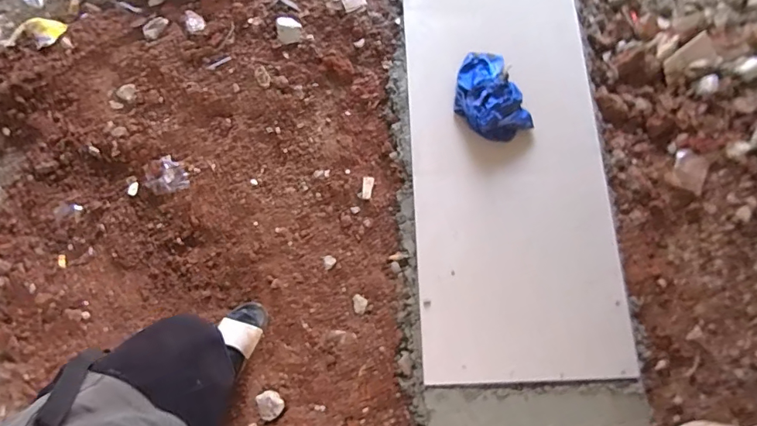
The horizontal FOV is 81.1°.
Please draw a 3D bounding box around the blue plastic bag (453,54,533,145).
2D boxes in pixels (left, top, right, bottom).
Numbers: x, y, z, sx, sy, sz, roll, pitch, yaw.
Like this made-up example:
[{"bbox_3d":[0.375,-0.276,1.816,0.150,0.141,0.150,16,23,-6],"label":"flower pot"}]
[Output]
[{"bbox_3d":[0.337,-0.372,1.369,0.206,0.075,0.313,-20,78,-5],"label":"blue plastic bag"}]

